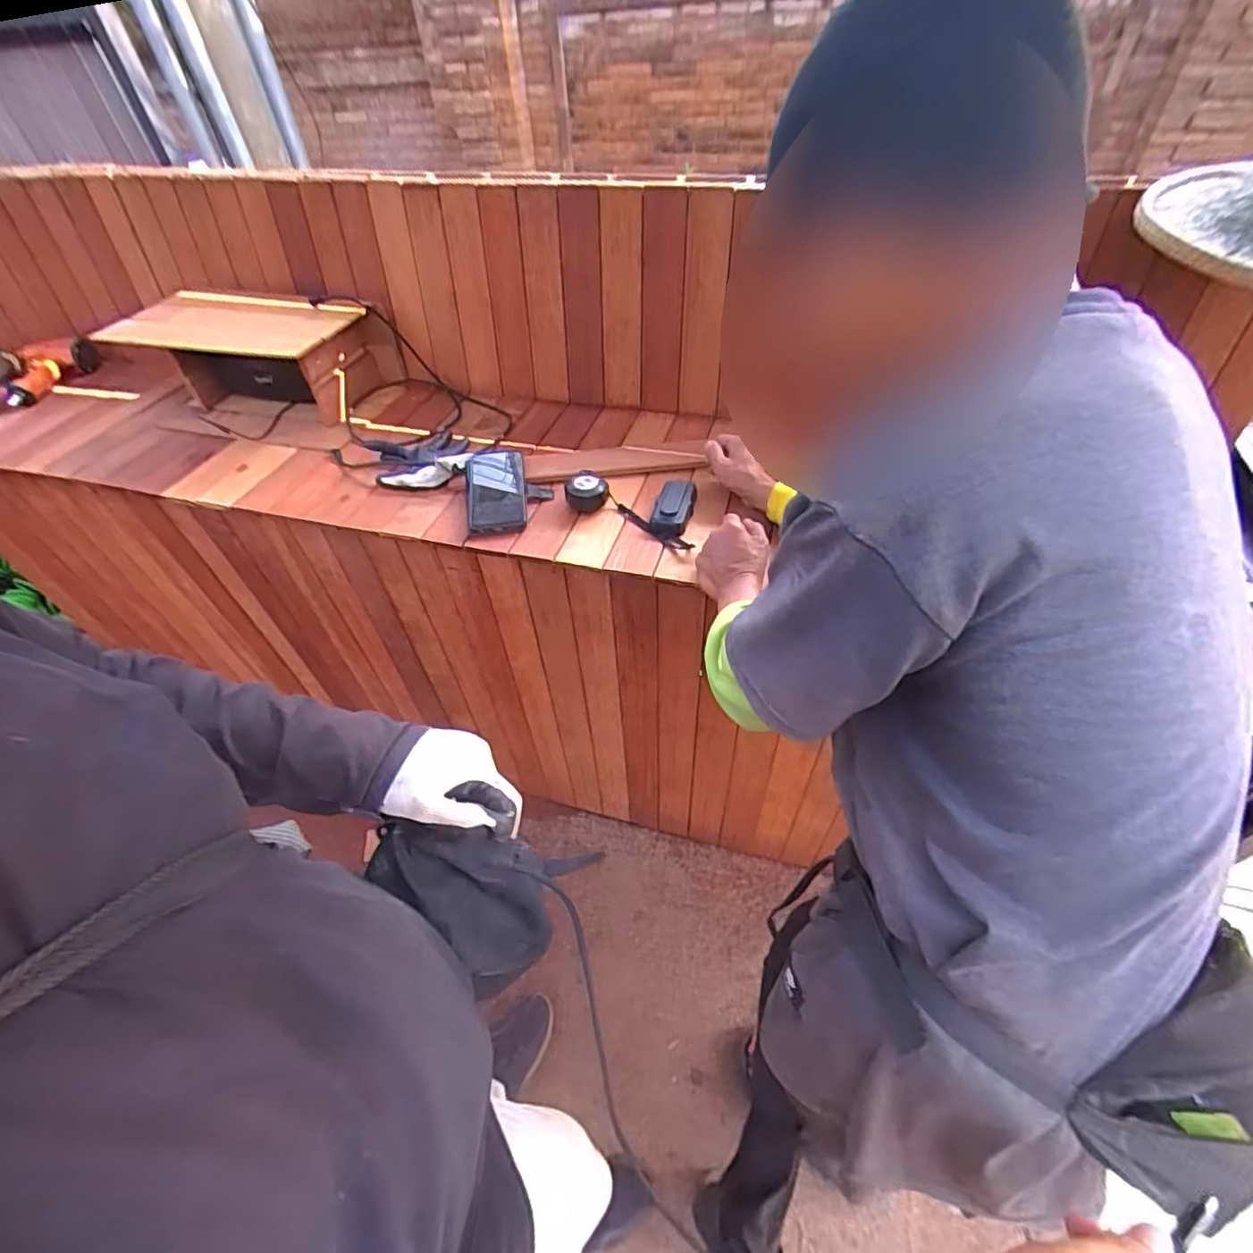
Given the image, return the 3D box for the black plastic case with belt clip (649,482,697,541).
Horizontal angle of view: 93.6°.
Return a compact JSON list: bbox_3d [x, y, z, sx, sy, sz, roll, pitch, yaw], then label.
[{"bbox_3d":[0.066,-0.168,0.826,0.050,0.033,0.100,9,50,13],"label":"black plastic case with belt clip"}]

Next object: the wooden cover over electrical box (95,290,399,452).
[{"bbox_3d":[-0.641,-0.463,1.050,0.381,0.175,0.229,6,49,10],"label":"wooden cover over electrical box"}]

